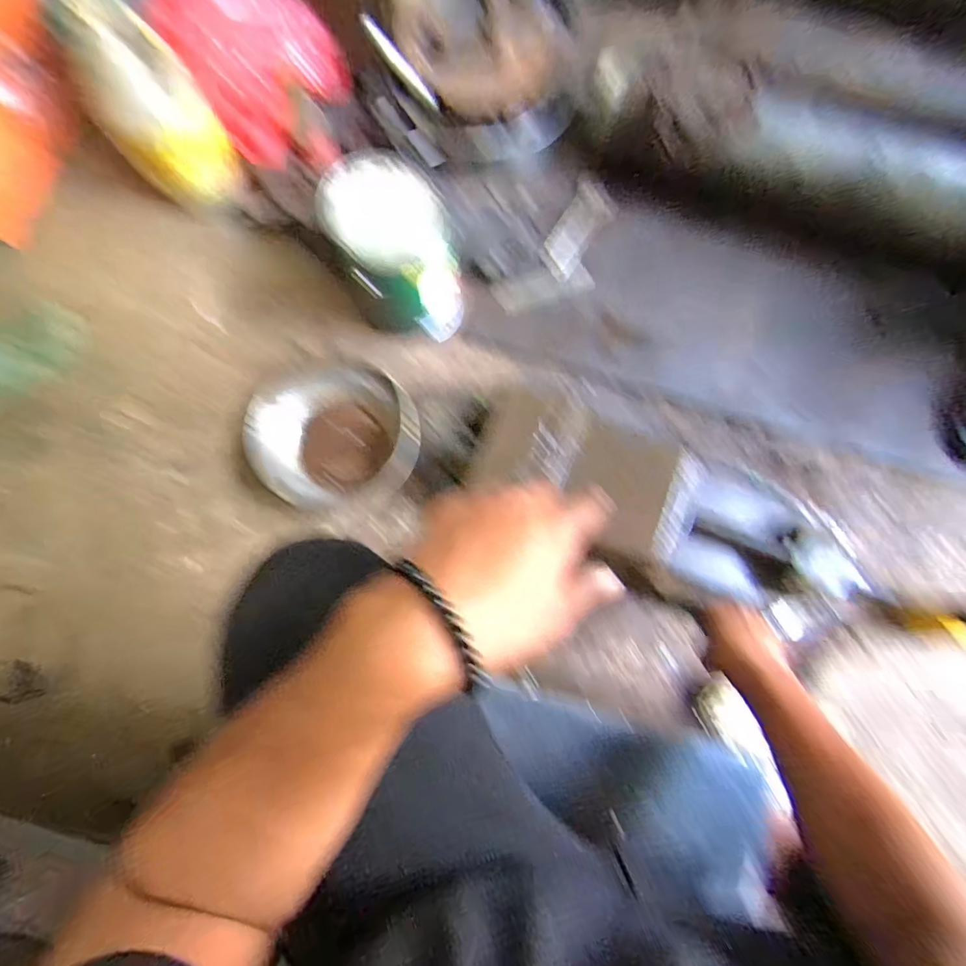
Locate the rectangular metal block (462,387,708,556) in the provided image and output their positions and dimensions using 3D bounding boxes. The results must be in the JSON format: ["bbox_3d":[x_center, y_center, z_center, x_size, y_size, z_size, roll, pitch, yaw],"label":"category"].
[{"bbox_3d":[0.141,-0.020,0.651,0.293,0.055,0.163,26,81,7],"label":"rectangular metal block"}]

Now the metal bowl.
[{"bbox_3d":[-0.234,-0.084,0.765,0.260,0.098,0.228,-7,80,0],"label":"metal bowl"}]

